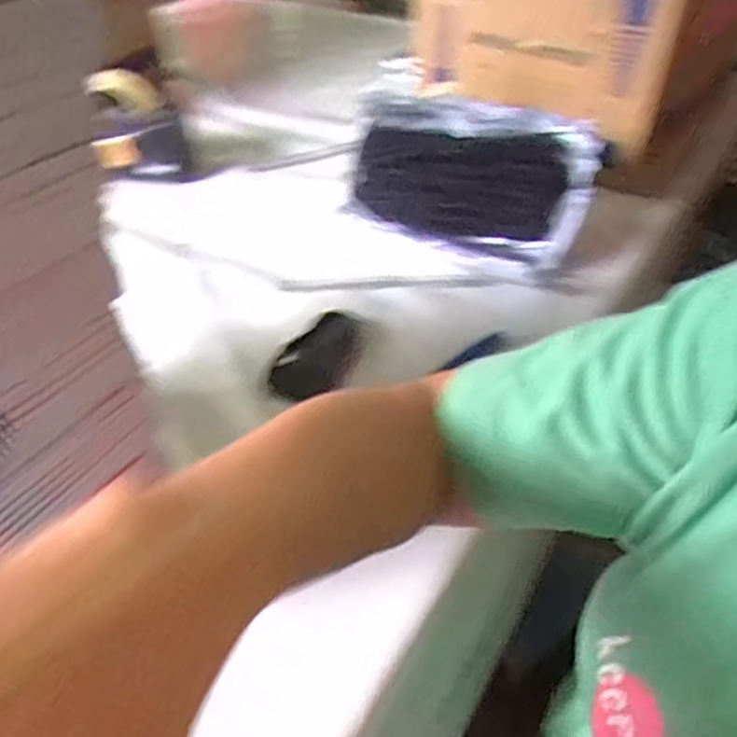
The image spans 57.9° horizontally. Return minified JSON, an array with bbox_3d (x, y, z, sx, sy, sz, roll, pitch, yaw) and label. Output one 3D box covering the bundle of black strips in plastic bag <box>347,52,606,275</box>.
[{"bbox_3d":[0.109,-0.230,0.792,0.288,0.188,0.067,22,3,13],"label":"bundle of black strips in plastic bag"}]

